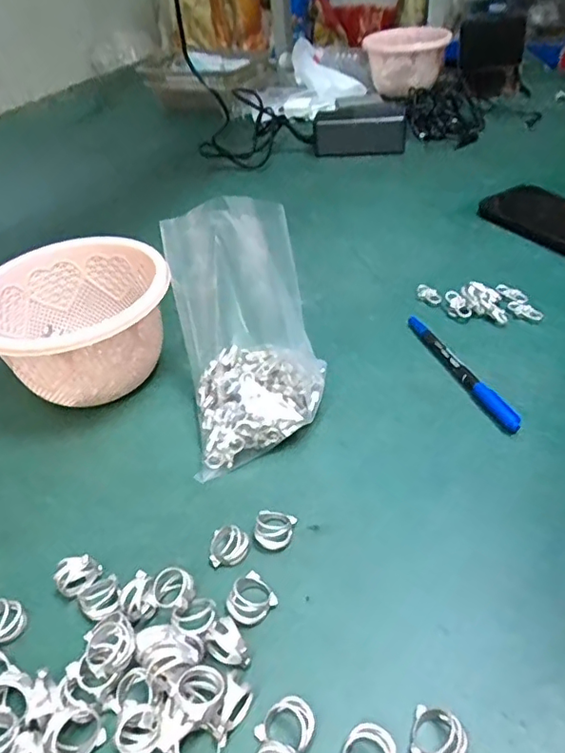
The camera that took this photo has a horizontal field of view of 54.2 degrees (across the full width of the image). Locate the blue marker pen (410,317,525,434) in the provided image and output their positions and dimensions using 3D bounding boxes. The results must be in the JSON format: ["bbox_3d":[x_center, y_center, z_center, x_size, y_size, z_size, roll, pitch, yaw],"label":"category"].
[{"bbox_3d":[0.136,-0.007,0.429,0.013,0.010,0.143,-18,43,-13],"label":"blue marker pen"}]

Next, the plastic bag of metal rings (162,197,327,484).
[{"bbox_3d":[-0.024,-0.032,0.387,0.098,0.121,0.135,-12,42,-6],"label":"plastic bag of metal rings"}]

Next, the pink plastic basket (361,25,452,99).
[{"bbox_3d":[0.210,-0.538,0.942,0.140,0.090,0.162,3,43,11],"label":"pink plastic basket"}]

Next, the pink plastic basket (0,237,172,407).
[{"bbox_3d":[-0.164,-0.036,0.444,0.127,0.089,0.132,-4,42,3],"label":"pink plastic basket"}]

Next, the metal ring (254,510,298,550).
[{"bbox_3d":[-0.006,0.091,0.333,0.023,0.012,0.023,-4,42,3],"label":"metal ring"}]

